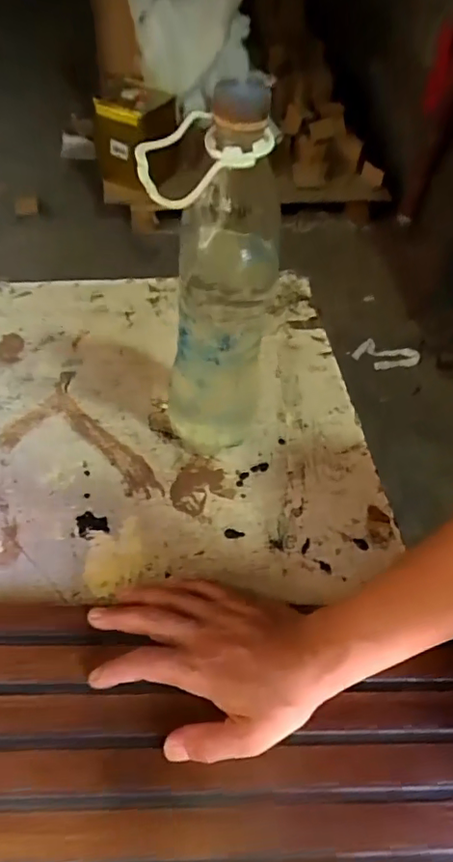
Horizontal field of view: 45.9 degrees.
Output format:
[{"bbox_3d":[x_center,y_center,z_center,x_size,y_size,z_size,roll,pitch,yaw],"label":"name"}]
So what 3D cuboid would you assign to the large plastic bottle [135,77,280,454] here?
[{"bbox_3d":[-0.012,-0.088,0.398,0.086,0.298,0.072,9,52,3],"label":"large plastic bottle"}]

